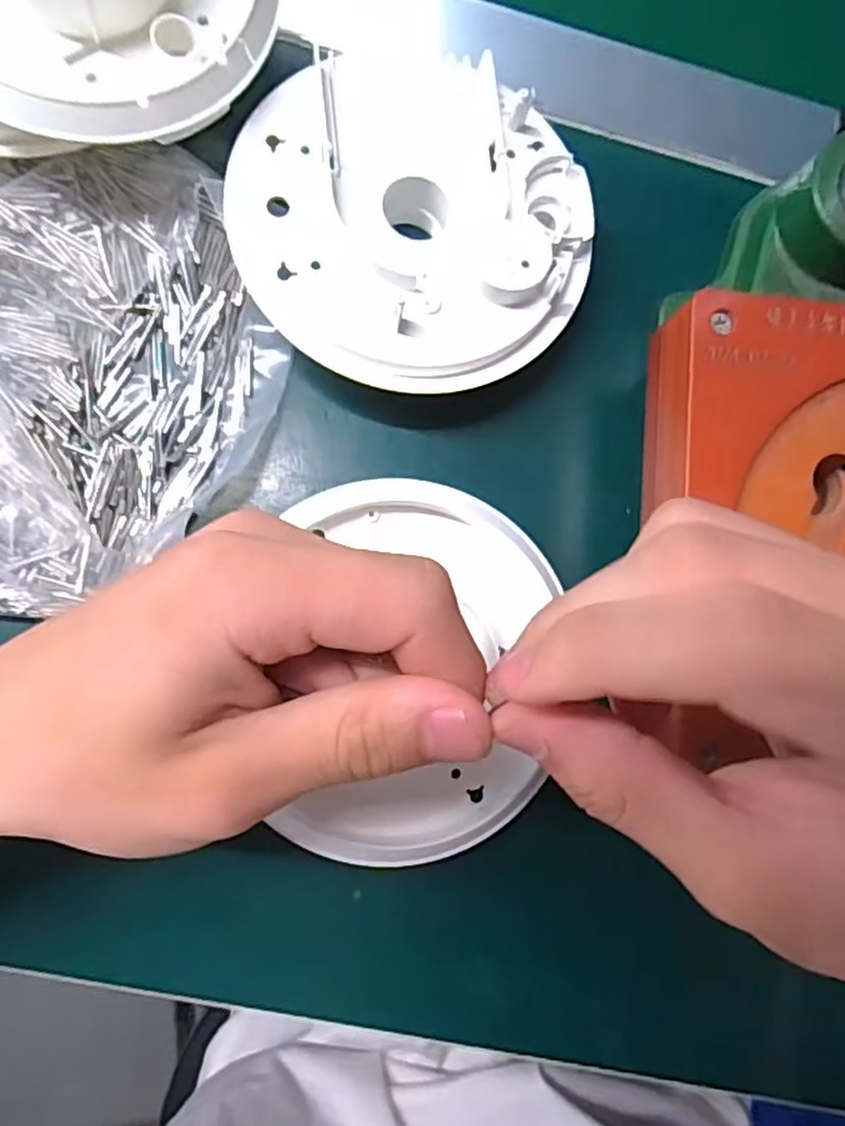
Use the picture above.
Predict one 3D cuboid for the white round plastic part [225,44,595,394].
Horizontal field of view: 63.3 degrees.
[{"bbox_3d":[-0.003,-0.118,0.241,0.118,0.028,0.115,1,85,-7],"label":"white round plastic part"}]

